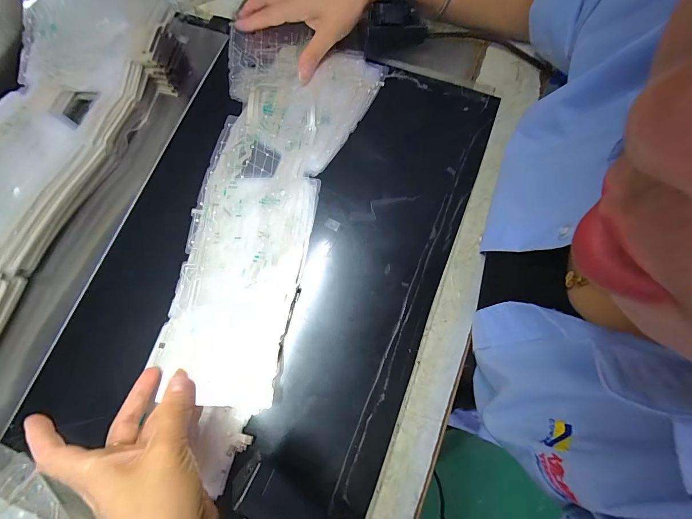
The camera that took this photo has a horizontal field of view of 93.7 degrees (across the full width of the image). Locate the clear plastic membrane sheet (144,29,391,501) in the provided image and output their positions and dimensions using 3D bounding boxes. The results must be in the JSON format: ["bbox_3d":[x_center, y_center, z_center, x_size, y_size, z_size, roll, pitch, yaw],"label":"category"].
[{"bbox_3d":[-0.079,-0.045,0.319,0.153,0.021,0.441,9,75,2],"label":"clear plastic membrane sheet"}]

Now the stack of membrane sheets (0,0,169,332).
[{"bbox_3d":[-0.314,-0.091,0.313,0.143,0.047,0.459,21,76,5],"label":"stack of membrane sheets"}]

